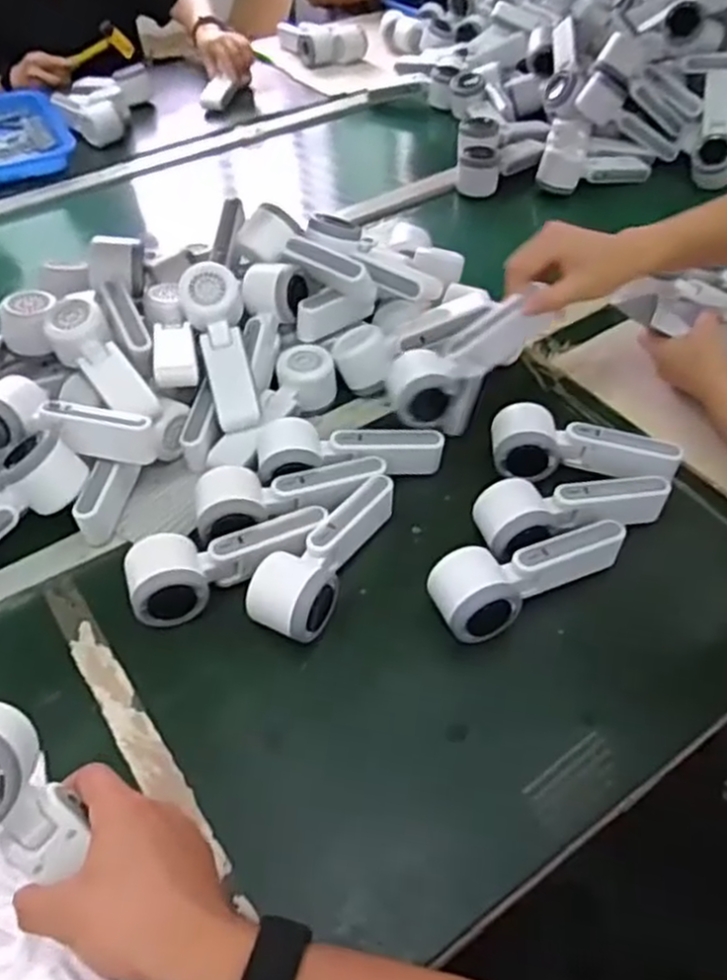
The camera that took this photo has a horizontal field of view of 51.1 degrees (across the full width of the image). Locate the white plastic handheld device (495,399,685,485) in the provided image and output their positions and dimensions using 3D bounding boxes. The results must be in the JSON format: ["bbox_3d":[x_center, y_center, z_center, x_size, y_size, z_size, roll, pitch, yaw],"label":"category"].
[{"bbox_3d":[0.201,-0.037,0.696,0.165,0.046,0.063,4,48,6],"label":"white plastic handheld device"}]

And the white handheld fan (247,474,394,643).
[{"bbox_3d":[-0.032,0.051,0.627,0.058,0.059,0.169,19,51,18],"label":"white handheld fan"}]

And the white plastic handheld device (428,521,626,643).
[{"bbox_3d":[0.131,0.063,0.618,0.170,0.051,0.064,-27,53,-21],"label":"white plastic handheld device"}]

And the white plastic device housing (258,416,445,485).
[{"bbox_3d":[-0.010,-0.034,0.703,0.169,0.044,0.066,-3,48,-1],"label":"white plastic device housing"}]

